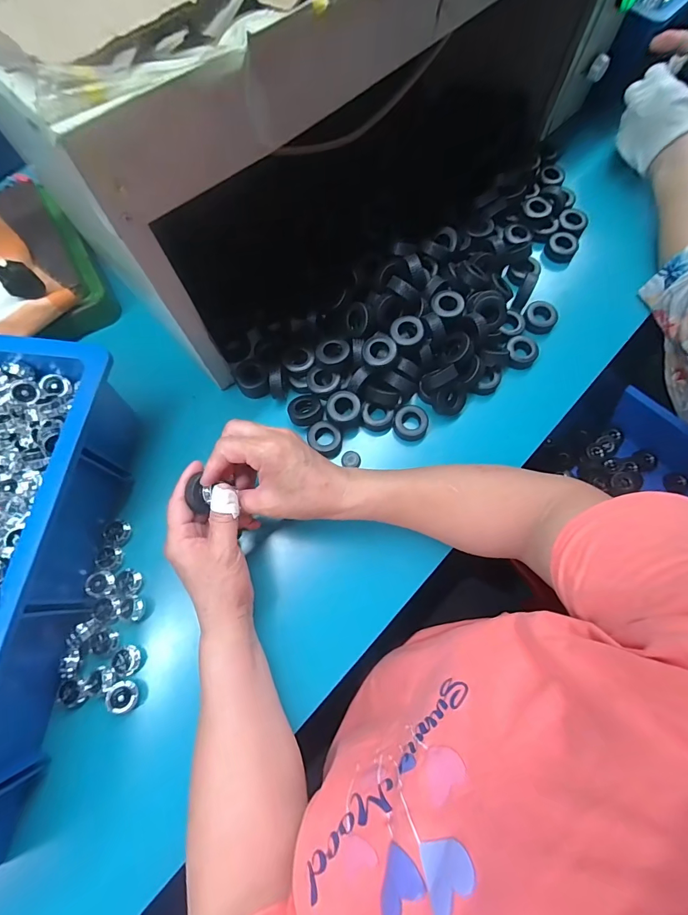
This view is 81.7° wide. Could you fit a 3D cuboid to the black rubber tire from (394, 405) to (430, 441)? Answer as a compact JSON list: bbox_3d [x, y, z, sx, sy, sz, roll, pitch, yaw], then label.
[{"bbox_3d":[0.074,-0.039,0.434,0.037,0.017,0.039,1,73,-2],"label":"black rubber tire"}]

